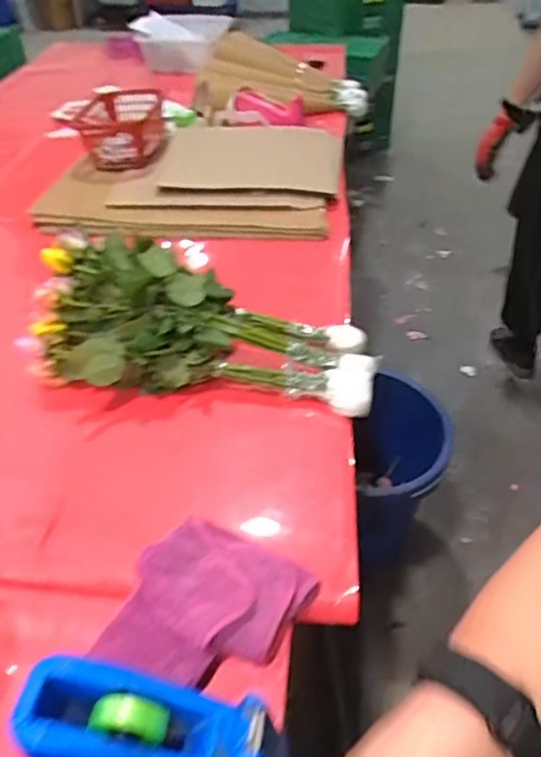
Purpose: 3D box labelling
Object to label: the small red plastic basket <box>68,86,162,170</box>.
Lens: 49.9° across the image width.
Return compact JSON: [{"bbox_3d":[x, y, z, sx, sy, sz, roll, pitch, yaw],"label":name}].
[{"bbox_3d":[-0.381,-0.646,1.496,0.191,0.134,0.295,-1,41,-1],"label":"small red plastic basket"}]

